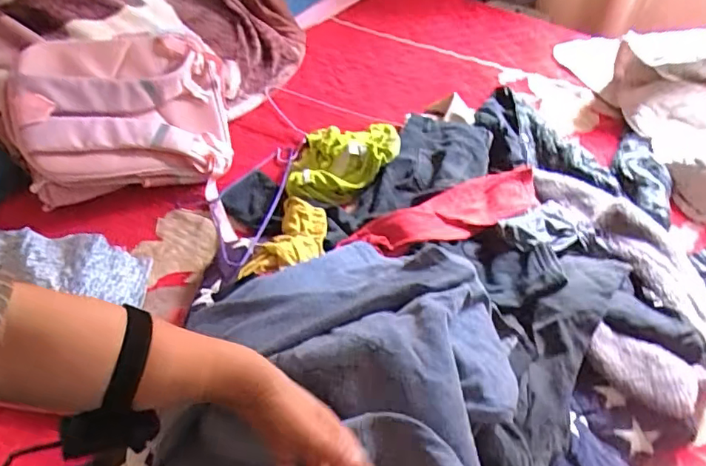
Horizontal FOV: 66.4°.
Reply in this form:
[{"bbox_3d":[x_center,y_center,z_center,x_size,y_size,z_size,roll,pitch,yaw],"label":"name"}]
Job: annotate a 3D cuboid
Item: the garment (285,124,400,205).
[{"bbox_3d":[-0.016,-0.176,1.180,0.223,0.079,0.280,7,49,4],"label":"garment"}]

